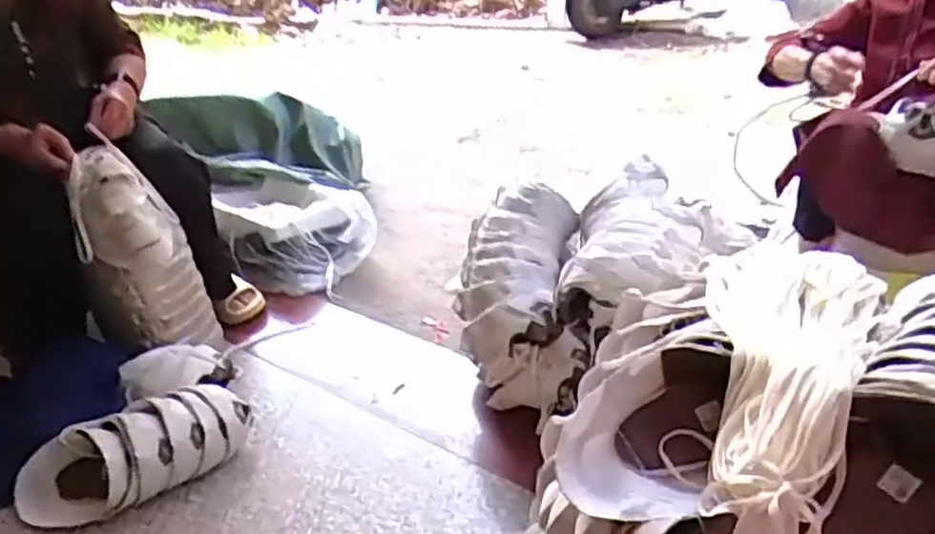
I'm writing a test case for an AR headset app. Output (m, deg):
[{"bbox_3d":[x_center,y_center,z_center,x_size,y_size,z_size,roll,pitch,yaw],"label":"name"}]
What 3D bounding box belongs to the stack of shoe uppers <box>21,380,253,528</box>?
[{"bbox_3d":[-0.538,0.304,1.150,0.371,0.133,0.127,-17,30,-19],"label":"stack of shoe uppers"}]

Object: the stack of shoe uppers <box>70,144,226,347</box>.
[{"bbox_3d":[-0.608,-0.005,1.368,0.170,0.411,0.125,-18,31,-21],"label":"stack of shoe uppers"}]

